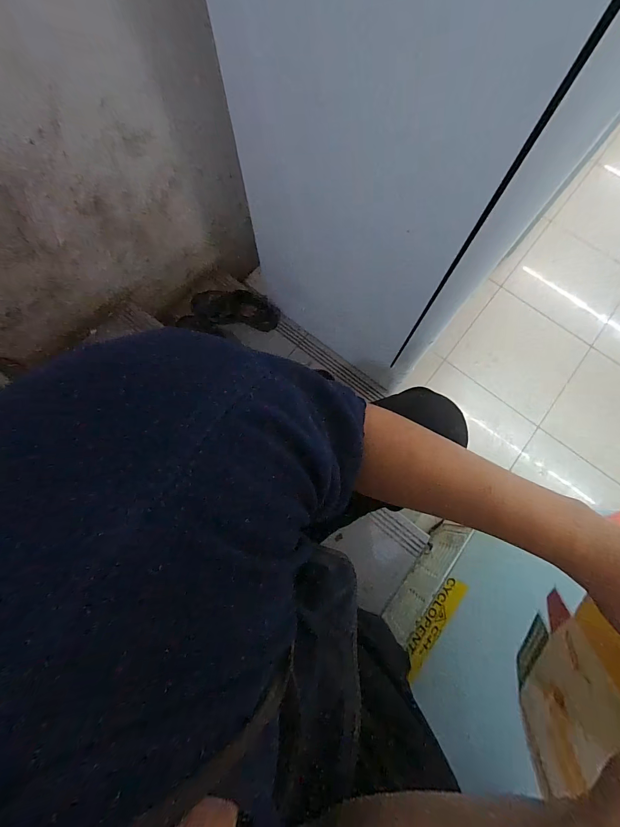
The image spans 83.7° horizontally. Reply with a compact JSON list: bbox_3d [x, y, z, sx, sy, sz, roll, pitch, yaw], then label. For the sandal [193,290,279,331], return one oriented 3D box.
[{"bbox_3d":[-0.229,-0.326,1.094,0.268,0.077,0.094,13,76,2],"label":"sandal"}]

